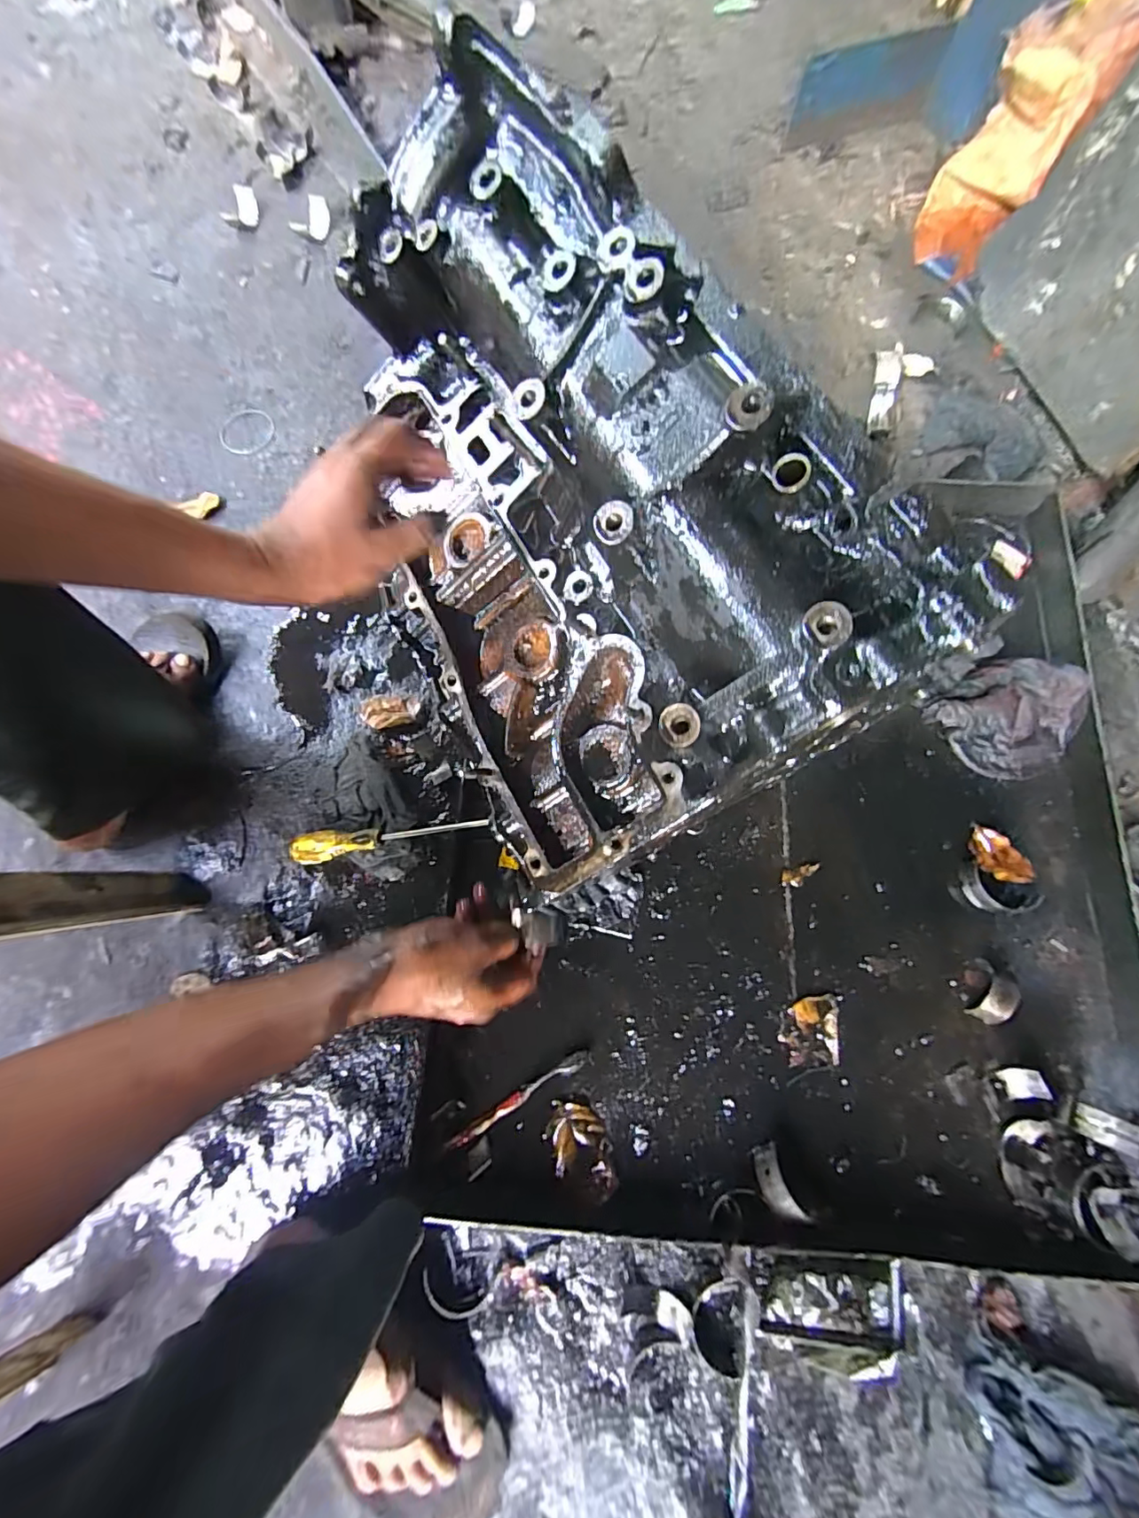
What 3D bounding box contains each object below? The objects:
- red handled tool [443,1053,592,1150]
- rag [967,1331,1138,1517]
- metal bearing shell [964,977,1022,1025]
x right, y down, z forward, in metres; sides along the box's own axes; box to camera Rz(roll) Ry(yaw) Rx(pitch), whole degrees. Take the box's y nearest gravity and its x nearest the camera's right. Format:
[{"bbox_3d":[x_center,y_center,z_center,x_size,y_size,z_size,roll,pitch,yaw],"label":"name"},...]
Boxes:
[{"bbox_3d":[-0.047,0.328,0.523,0.154,0.011,0.015,-29,76,-6],"label":"red handled tool"},{"bbox_3d":[0.410,0.585,0.445,0.151,0.024,0.122,19,76,7],"label":"rag"},{"bbox_3d":[0.424,0.242,0.537,0.033,0.019,0.050,38,79,11],"label":"metal bearing shell"}]

